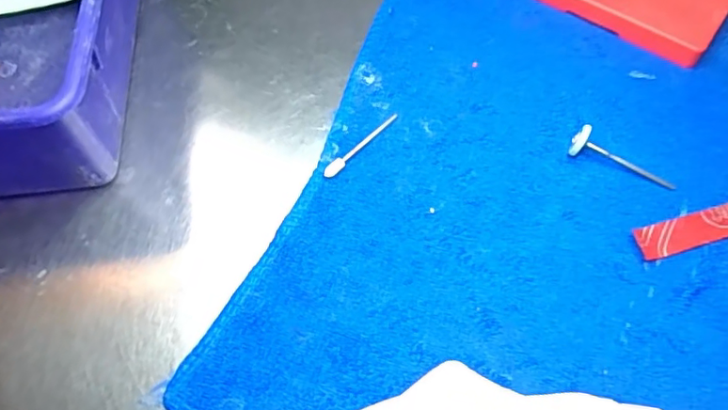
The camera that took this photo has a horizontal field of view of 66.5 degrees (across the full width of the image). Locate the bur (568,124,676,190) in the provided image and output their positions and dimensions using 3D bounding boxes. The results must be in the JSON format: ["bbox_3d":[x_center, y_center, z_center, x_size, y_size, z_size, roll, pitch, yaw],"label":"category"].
[{"bbox_3d":[0.116,-0.021,0.246,0.047,0.014,0.011,18,65,11],"label":"bur"}]

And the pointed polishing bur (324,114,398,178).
[{"bbox_3d":[0.000,-0.028,0.259,0.005,0.005,0.047,41,71,20],"label":"pointed polishing bur"}]

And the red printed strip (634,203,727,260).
[{"bbox_3d":[0.141,0.010,0.234,0.056,0.004,0.014,-15,63,-6],"label":"red printed strip"}]

